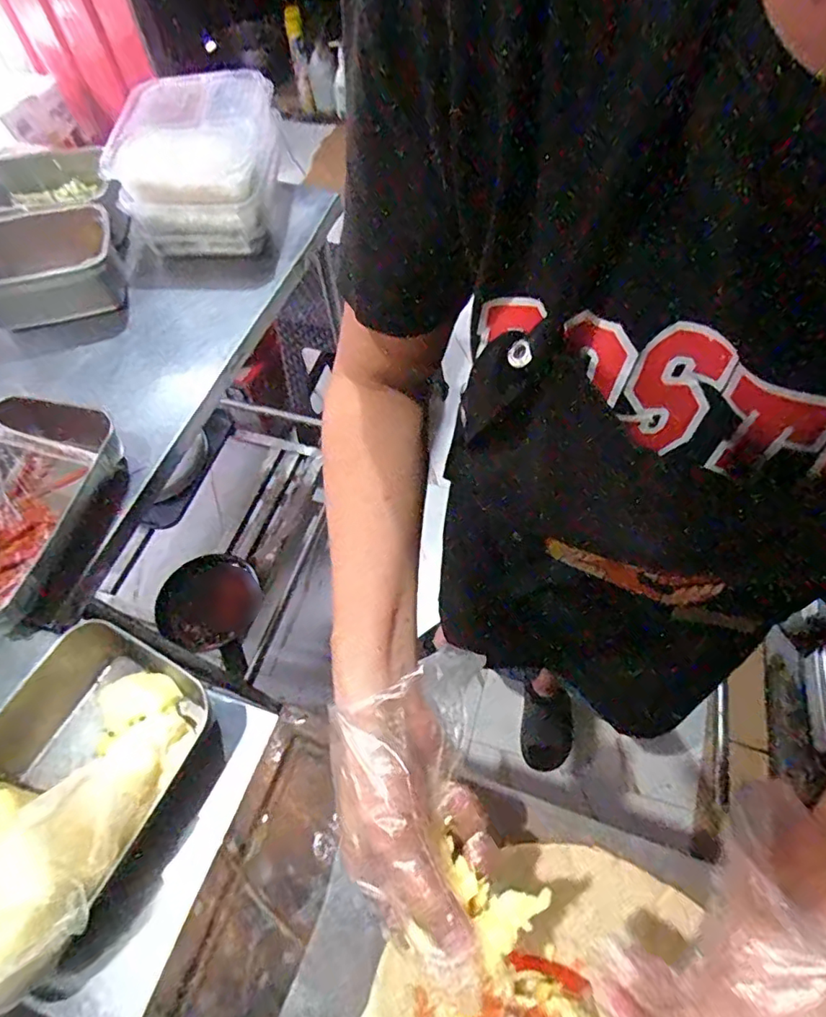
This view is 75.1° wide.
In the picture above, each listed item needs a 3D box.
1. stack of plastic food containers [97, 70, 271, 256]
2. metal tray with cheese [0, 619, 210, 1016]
[{"bbox_3d":[-0.278,-0.461,0.741,0.191,0.149,0.200,1,61,3],"label":"stack of plastic food containers"},{"bbox_3d":[-0.261,0.202,0.396,0.156,0.084,0.214,22,64,14],"label":"metal tray with cheese"}]

